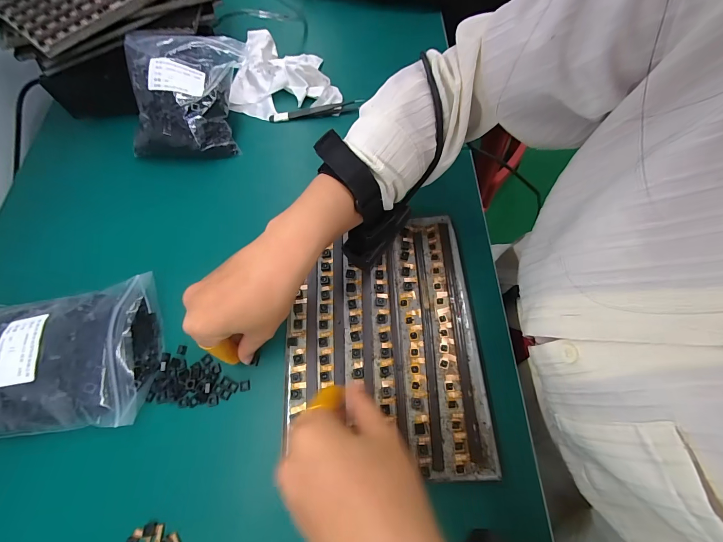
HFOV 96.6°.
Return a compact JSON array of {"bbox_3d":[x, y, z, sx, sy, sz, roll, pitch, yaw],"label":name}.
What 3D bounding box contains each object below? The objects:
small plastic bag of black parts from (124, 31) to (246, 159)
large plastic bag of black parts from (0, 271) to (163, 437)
[{"bbox_3d":[-0.222,-0.226,0.410,0.124,0.076,0.148,0,67,3],"label":"small plastic bag of black parts"},{"bbox_3d":[-0.294,0.083,0.297,0.192,0.045,0.143,-14,67,-3],"label":"large plastic bag of black parts"}]

